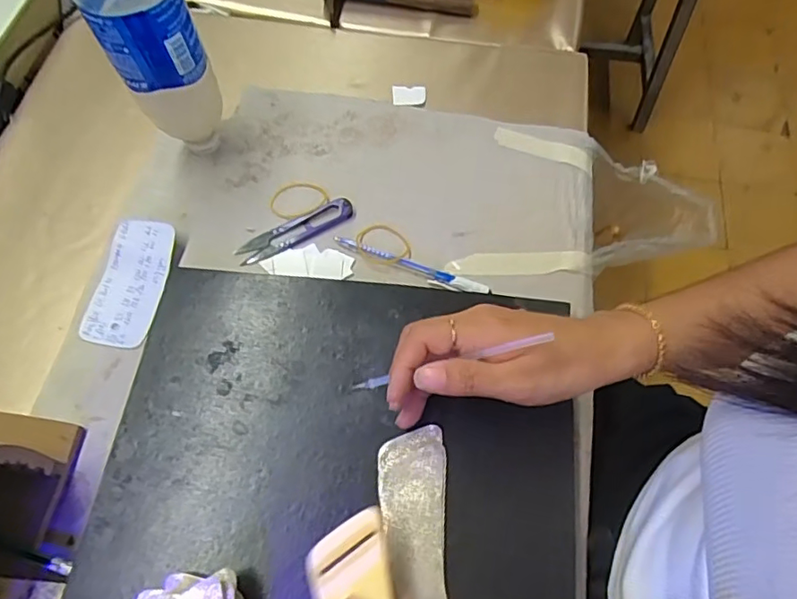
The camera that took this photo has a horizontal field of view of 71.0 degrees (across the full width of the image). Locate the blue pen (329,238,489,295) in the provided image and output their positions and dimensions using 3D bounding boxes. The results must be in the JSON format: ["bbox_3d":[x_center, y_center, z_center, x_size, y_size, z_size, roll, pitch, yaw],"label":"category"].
[{"bbox_3d":[0.010,-0.027,0.452,0.130,0.008,0.013,21,66,8],"label":"blue pen"}]

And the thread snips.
[{"bbox_3d":[-0.085,-0.057,0.462,0.100,0.009,0.025,-25,68,-13],"label":"thread snips"}]

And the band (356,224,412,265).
[{"bbox_3d":[-0.012,-0.047,0.461,0.045,0.004,0.039,7,65,2],"label":"band"}]

